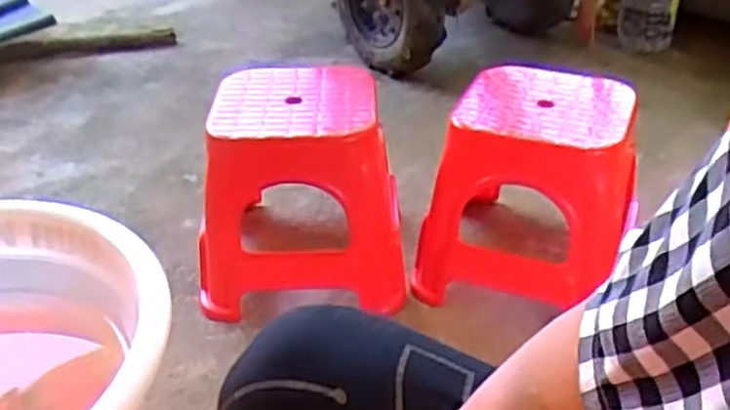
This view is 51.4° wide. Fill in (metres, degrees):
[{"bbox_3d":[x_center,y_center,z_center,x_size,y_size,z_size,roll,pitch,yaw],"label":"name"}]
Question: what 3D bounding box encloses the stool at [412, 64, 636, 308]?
[{"bbox_3d":[0.269,-0.026,1.279,0.324,0.305,0.300,6,35,13],"label":"stool"}]

